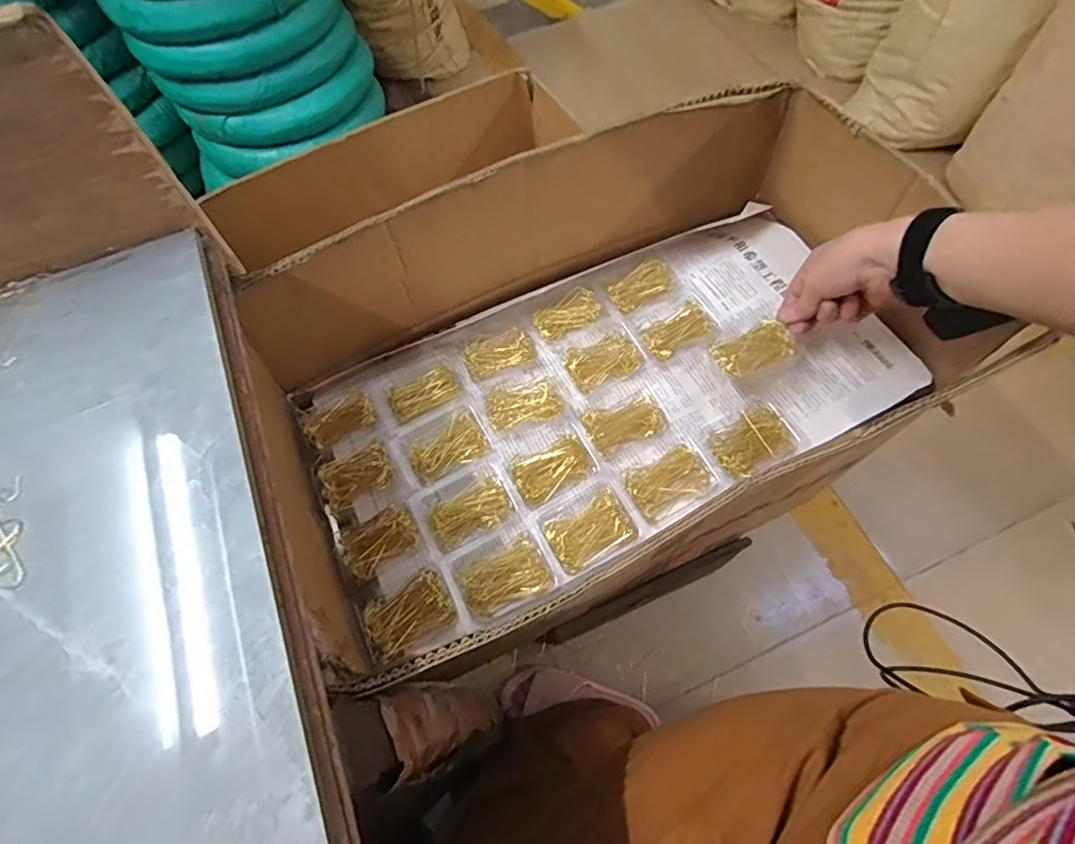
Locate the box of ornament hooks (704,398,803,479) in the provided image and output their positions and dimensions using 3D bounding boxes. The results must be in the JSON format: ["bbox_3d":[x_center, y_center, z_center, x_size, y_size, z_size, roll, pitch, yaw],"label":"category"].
[{"bbox_3d":[0.198,0.016,0.517,0.080,0.022,0.059,-30,66,-11],"label":"box of ornament hooks"}]

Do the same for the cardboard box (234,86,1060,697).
[{"bbox_3d":[0.059,-0.072,0.507,0.573,0.146,0.325,-26,66,-9],"label":"cardboard box"}]

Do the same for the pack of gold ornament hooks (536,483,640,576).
[{"bbox_3d":[0.043,0.091,0.486,0.074,0.019,0.061,-26,66,-9],"label":"pack of gold ornament hooks"}]

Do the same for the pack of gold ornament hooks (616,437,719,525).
[{"bbox_3d":[0.115,0.051,0.500,0.077,0.028,0.061,-27,66,-10],"label":"pack of gold ornament hooks"}]

